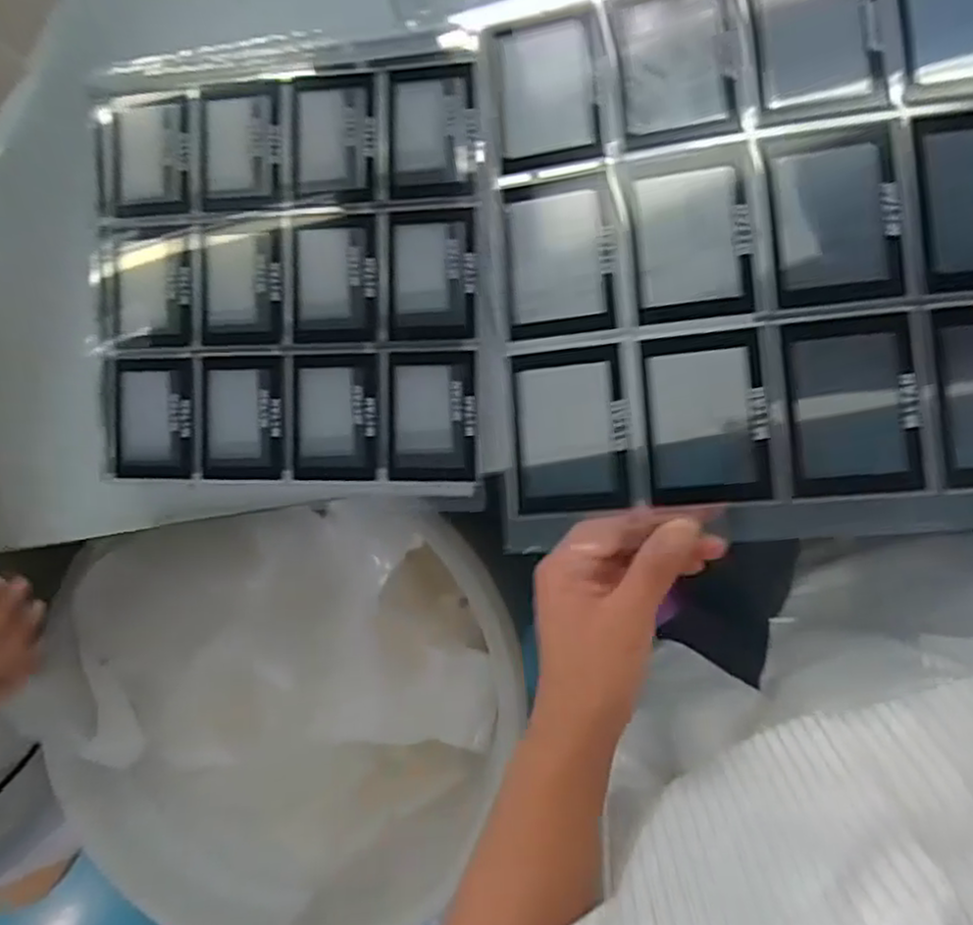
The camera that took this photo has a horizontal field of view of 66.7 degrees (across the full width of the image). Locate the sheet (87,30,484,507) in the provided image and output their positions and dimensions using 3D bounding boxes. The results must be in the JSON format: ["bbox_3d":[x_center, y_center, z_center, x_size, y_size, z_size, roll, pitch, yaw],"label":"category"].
[{"bbox_3d":[-0.136,-0.126,0.501,0.273,0.016,0.285,-1,88,10],"label":"sheet"}]

